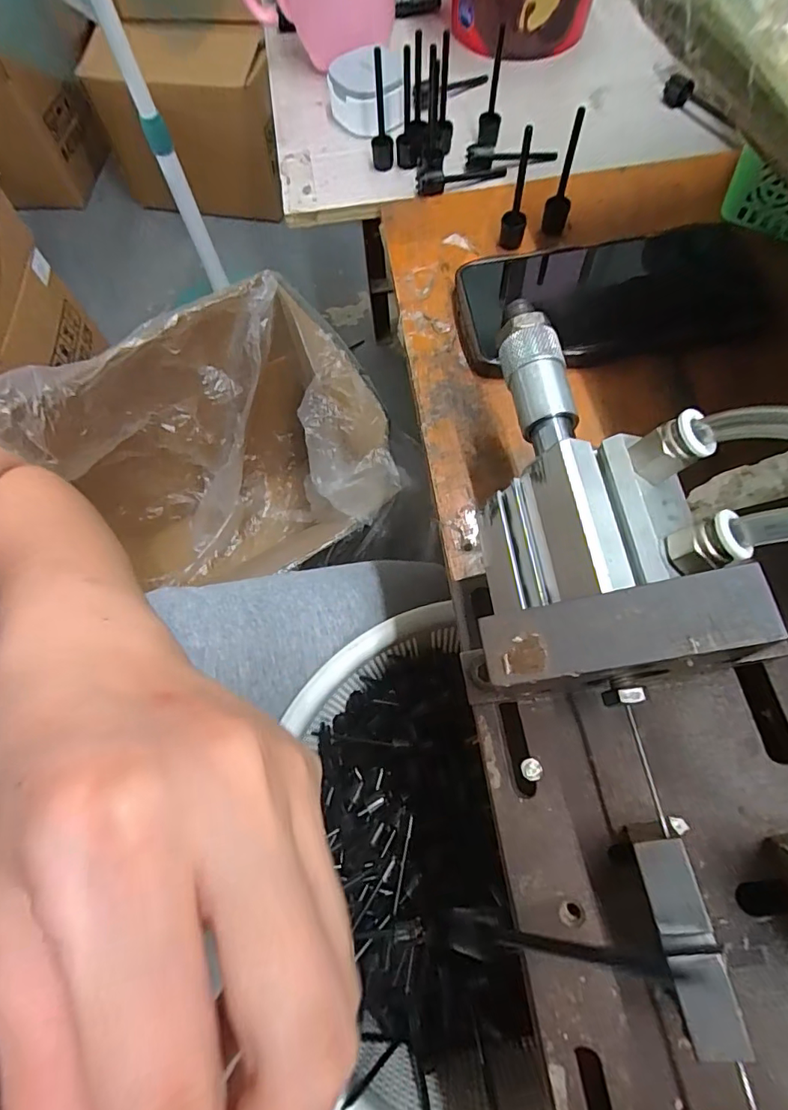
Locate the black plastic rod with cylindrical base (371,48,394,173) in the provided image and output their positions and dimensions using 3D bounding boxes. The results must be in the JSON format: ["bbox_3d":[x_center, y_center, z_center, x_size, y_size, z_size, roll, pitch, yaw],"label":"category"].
[{"bbox_3d":[-0.008,-0.280,0.324,0.015,0.066,0.010,-2,69,1],"label":"black plastic rod with cylindrical base"}]

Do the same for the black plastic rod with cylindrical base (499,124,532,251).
[{"bbox_3d":[0.072,-0.205,0.292,0.014,0.061,0.012,12,70,7],"label":"black plastic rod with cylindrical base"}]

